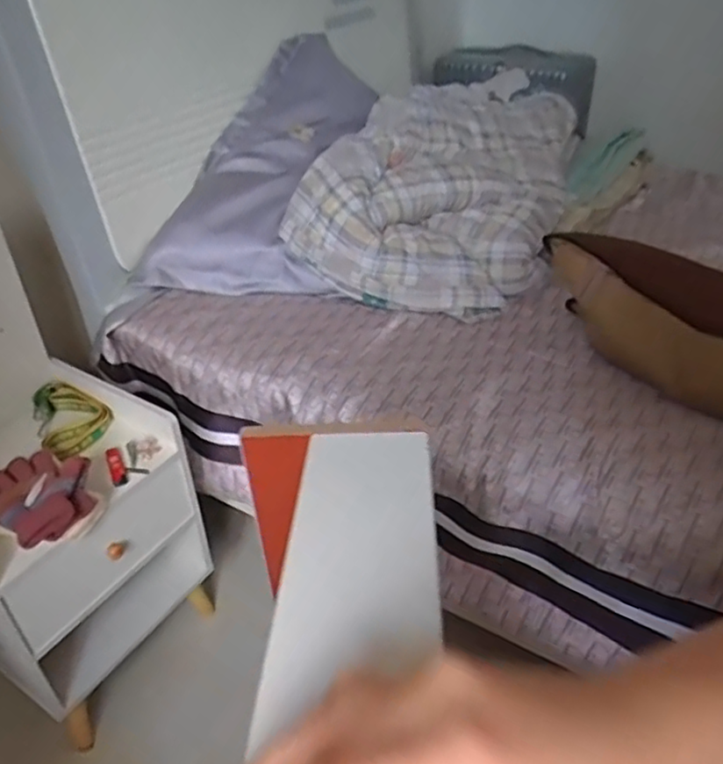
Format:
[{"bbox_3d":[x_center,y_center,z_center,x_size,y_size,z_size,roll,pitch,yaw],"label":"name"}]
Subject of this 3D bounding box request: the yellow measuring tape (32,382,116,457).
[{"bbox_3d":[-0.462,0.058,1.035,0.108,0.040,0.167,-22,40,-25],"label":"yellow measuring tape"}]

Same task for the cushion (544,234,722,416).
[{"bbox_3d":[0.480,-0.076,0.862,0.157,0.167,0.470,-22,41,-26],"label":"cushion"}]

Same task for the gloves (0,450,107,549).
[{"bbox_3d":[-0.424,0.151,0.859,0.160,0.059,0.140,23,43,30],"label":"gloves"}]

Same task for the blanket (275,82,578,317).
[{"bbox_3d":[0.170,-0.386,1.244,0.420,0.234,0.630,12,38,19],"label":"blanket"}]

